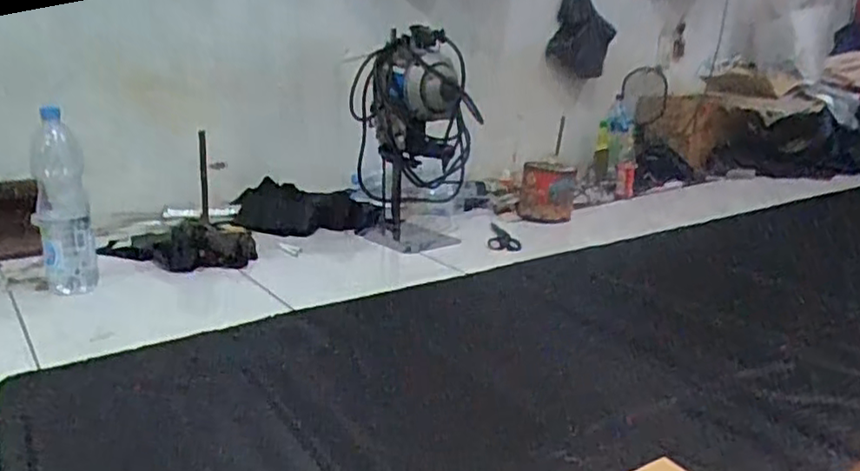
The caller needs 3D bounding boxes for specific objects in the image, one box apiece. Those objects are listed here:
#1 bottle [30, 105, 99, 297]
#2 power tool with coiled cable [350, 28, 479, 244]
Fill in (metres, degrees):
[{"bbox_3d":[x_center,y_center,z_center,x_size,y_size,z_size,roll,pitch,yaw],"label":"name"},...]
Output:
[{"bbox_3d":[-0.651,-0.049,1.183,0.087,0.344,0.104,-5,18,-26],"label":"bottle"},{"bbox_3d":[-0.038,-0.224,1.541,0.268,0.473,0.295,2,16,-2],"label":"power tool with coiled cable"}]

